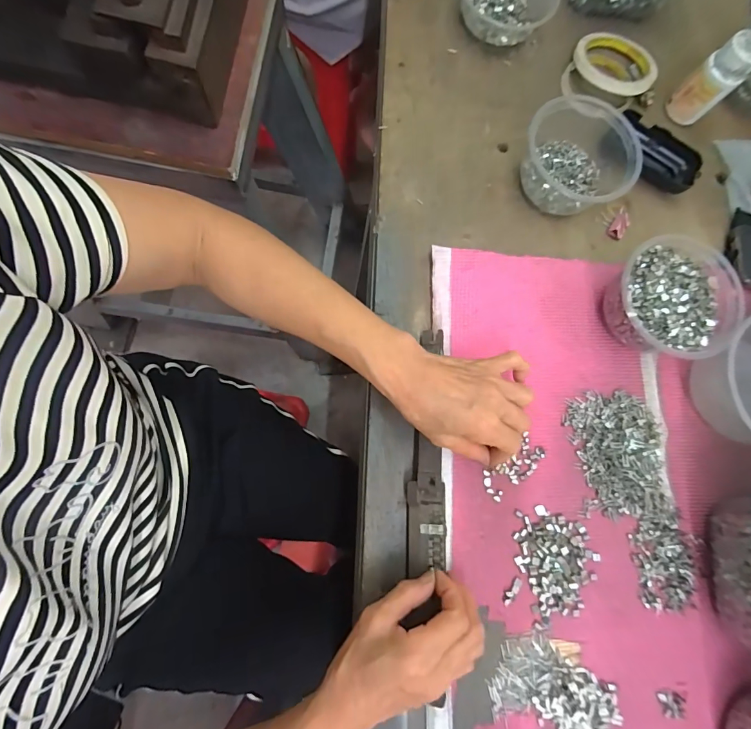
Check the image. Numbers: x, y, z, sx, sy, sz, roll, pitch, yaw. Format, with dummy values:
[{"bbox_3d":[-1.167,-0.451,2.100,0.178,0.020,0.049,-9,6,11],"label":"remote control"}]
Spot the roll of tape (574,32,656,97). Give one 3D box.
[{"bbox_3d":[0.290,-0.361,0.469,0.094,0.018,0.094,1,80,-7],"label":"roll of tape"}]

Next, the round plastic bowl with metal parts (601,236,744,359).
[{"bbox_3d":[0.285,-0.063,0.390,0.118,0.062,0.113,1,79,-6],"label":"round plastic bowl with metal parts"}]

